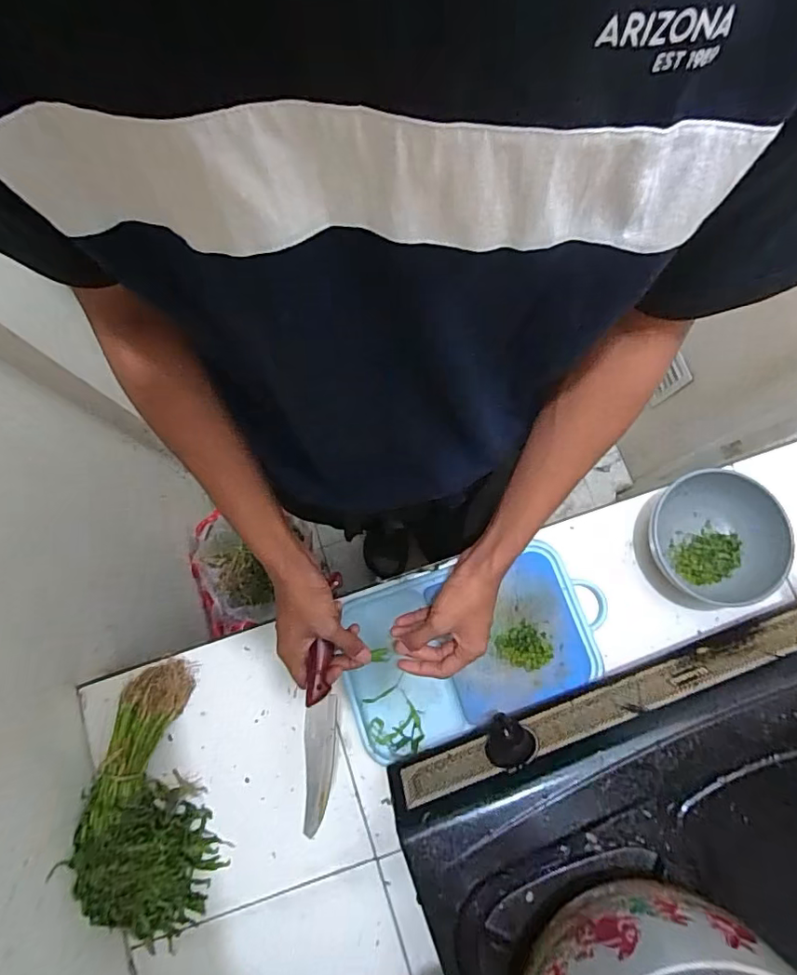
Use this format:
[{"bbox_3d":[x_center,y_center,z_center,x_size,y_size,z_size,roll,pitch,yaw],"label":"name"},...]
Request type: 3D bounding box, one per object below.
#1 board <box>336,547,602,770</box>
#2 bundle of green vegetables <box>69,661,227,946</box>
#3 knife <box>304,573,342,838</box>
[{"bbox_3d":[0.090,0.186,0.648,0.323,0.024,0.192,-22,79,-3],"label":"board"},{"bbox_3d":[-0.291,0.362,0.596,0.125,0.067,0.285,-14,78,-2],"label":"bundle of green vegetables"},{"bbox_3d":[-0.078,0.210,0.534,0.028,0.023,0.238,1,74,1],"label":"knife"}]

